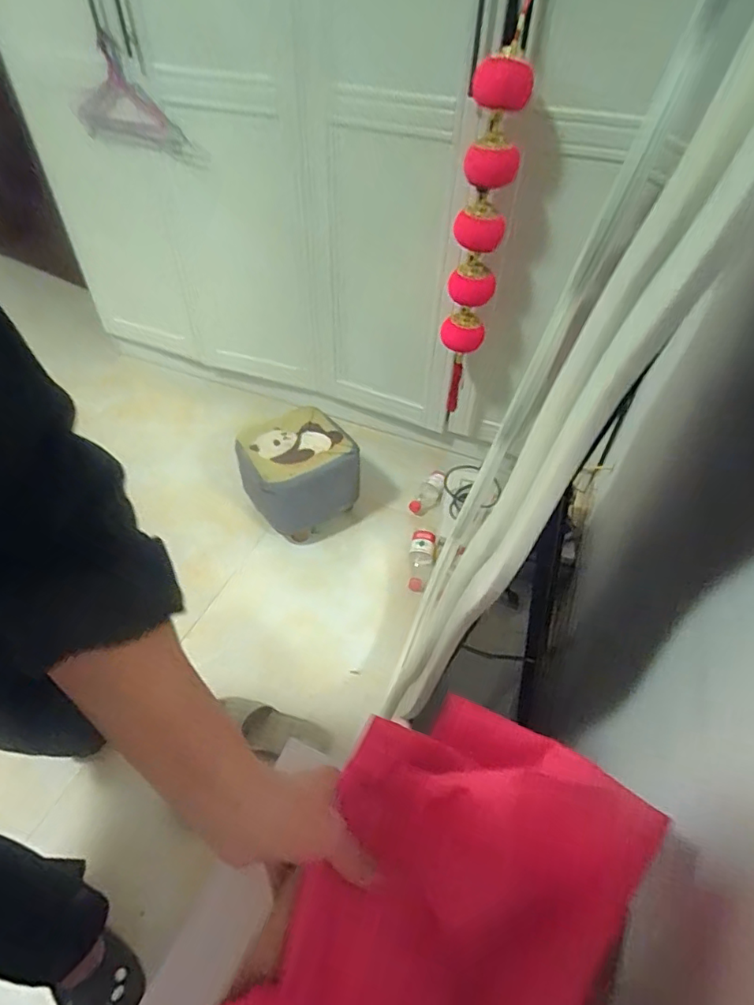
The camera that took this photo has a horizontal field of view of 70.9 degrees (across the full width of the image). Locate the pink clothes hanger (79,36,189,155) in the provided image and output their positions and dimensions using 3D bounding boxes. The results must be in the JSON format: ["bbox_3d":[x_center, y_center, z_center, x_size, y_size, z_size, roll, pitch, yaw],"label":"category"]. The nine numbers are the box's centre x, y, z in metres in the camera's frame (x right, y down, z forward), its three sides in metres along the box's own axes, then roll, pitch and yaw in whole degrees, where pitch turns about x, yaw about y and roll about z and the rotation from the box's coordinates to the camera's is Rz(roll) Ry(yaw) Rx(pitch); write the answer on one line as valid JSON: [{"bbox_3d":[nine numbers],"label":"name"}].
[{"bbox_3d":[-0.604,-0.970,1.270,0.308,0.203,0.017,18,49,15],"label":"pink clothes hanger"}]

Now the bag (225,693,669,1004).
[{"bbox_3d":[0.026,0.271,0.318,0.186,0.141,0.301,27,51,22],"label":"bag"}]

